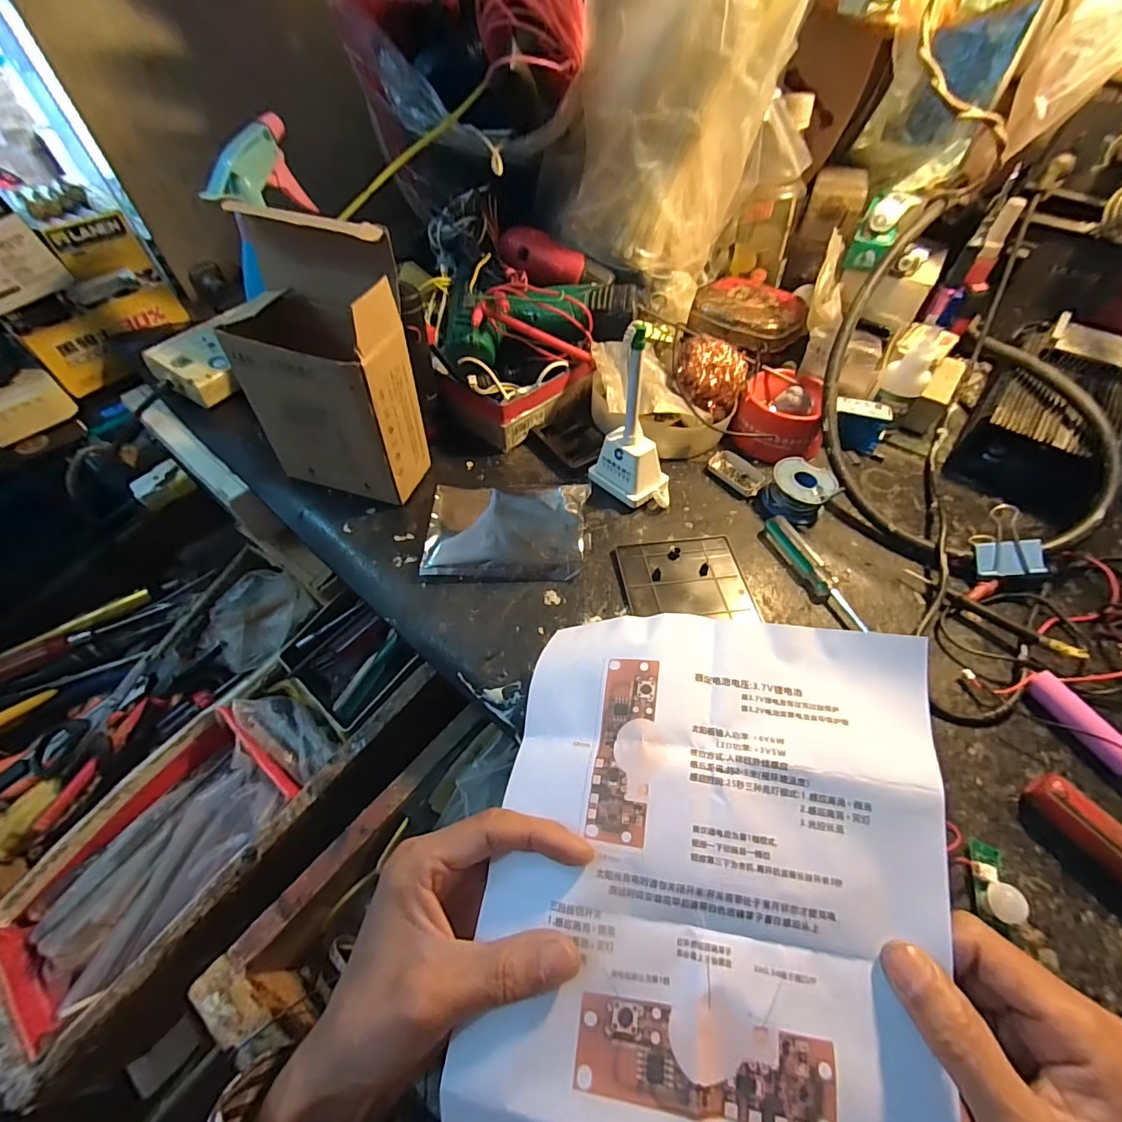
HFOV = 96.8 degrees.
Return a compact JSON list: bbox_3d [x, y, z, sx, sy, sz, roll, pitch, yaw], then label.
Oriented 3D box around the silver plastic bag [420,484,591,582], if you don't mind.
[{"bbox_3d":[-0.043,-0.024,0.399,0.123,0.015,0.083,1,55,0],"label":"silver plastic bag"}]

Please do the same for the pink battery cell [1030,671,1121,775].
[{"bbox_3d":[0.330,0.102,0.317,0.015,0.019,0.065,-21,58,-15],"label":"pink battery cell"}]

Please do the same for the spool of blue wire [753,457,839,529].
[{"bbox_3d":[0.201,-0.057,0.426,0.050,0.030,0.053,0,55,-1],"label":"spool of blue wire"}]

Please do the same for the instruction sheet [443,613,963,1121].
[{"bbox_3d":[0.065,0.168,0.231,0.200,0.030,0.287,6,69,9],"label":"instruction sheet"}]

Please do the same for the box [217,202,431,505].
[{"bbox_3d":[-0.170,-0.136,0.372,0.112,0.187,0.072,15,56,10],"label":"box"}]

